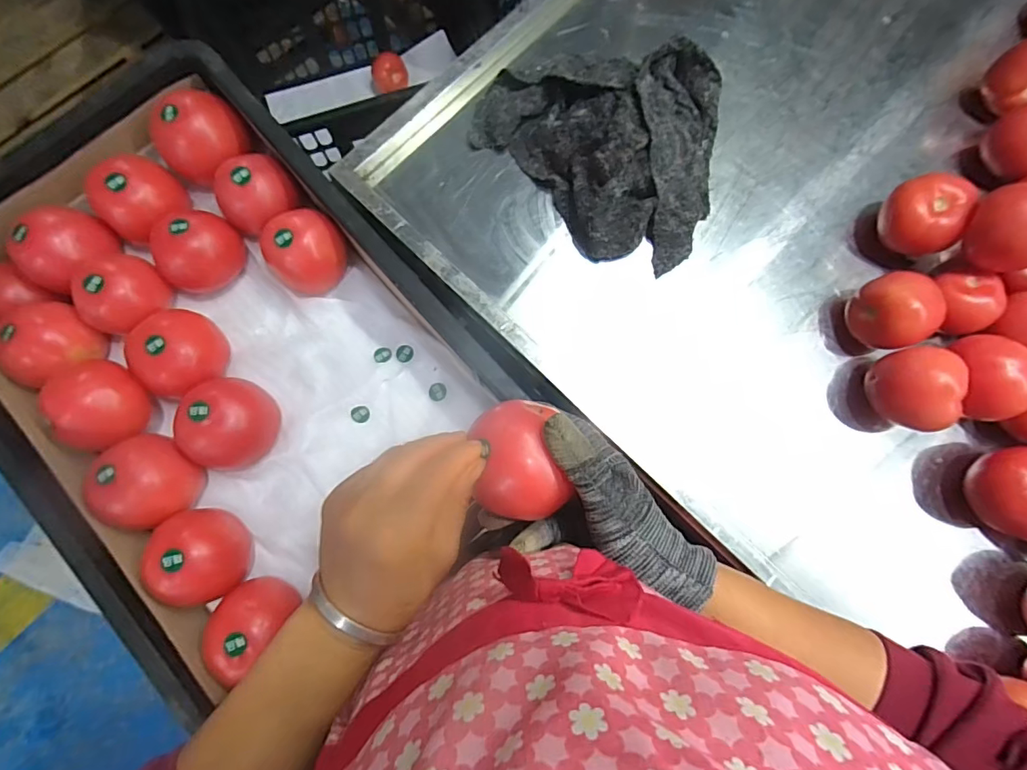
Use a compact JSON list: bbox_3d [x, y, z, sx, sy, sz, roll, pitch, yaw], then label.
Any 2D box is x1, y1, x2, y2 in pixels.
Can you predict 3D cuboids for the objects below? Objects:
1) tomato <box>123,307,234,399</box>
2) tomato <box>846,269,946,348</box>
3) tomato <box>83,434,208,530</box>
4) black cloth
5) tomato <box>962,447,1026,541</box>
[{"bbox_3d":[-0.293,-0.030,0.424,0.064,0.052,0.066,0,81,-2],"label":"tomato"},{"bbox_3d":[0.347,-0.066,0.453,0.057,0.067,0.063,-27,83,-6],"label":"tomato"},{"bbox_3d":[-0.304,0.080,0.403,0.063,0.056,0.066,0,81,-2],"label":"tomato"},{"bbox_3d":[0.078,-0.231,0.473,0.236,0.059,0.200,9,81,0],"label":"black cloth"},{"bbox_3d":[0.440,0.094,0.423,0.059,0.064,0.077,5,81,-1],"label":"tomato"}]

